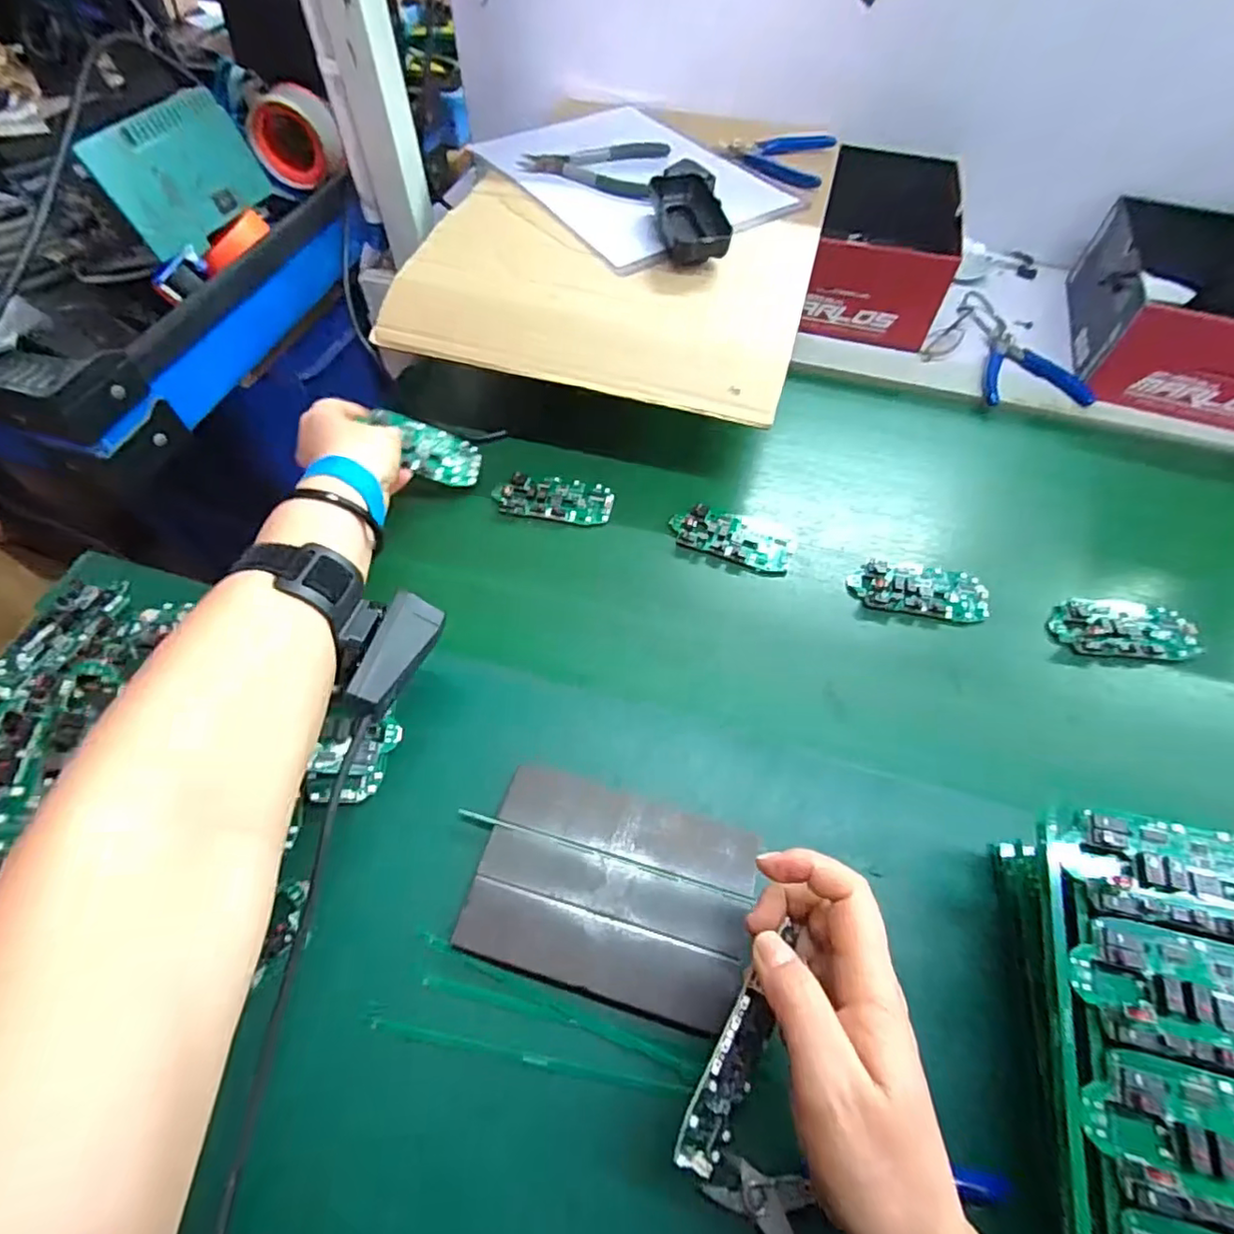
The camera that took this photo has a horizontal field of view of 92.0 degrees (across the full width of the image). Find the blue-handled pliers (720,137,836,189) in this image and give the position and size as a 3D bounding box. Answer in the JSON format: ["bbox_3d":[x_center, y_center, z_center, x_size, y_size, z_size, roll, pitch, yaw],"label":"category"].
[{"bbox_3d":[0.162,-0.480,0.619,0.114,0.013,0.104,1,60,-1],"label":"blue-handled pliers"}]

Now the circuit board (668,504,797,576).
[{"bbox_3d":[0.093,-0.066,0.481,0.099,0.015,0.048,17,61,8],"label":"circuit board"}]

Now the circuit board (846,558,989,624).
[{"bbox_3d":[0.232,-0.023,0.464,0.100,0.013,0.053,11,60,5],"label":"circuit board"}]

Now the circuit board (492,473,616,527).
[{"bbox_3d":[-0.051,-0.101,0.497,0.095,0.012,0.047,8,60,3],"label":"circuit board"}]

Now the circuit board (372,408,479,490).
[{"bbox_3d":[-0.151,-0.135,0.477,0.083,0.007,0.045,18,65,-25],"label":"circuit board"}]

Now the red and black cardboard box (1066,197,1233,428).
[{"bbox_3d":[0.567,-0.293,0.573,0.185,0.101,0.216,18,61,9],"label":"red and black cardboard box"}]

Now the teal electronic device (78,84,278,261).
[{"bbox_3d":[-0.364,-0.377,0.507,0.015,0.083,0.148,4,54,29],"label":"teal electronic device"}]

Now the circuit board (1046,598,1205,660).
[{"bbox_3d":[0.381,0.008,0.447,0.100,0.017,0.053,0,60,-1],"label":"circuit board"}]

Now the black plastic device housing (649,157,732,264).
[{"bbox_3d":[0.063,-0.355,0.528,0.058,0.032,0.139,-2,60,-3],"label":"black plastic device housing"}]

